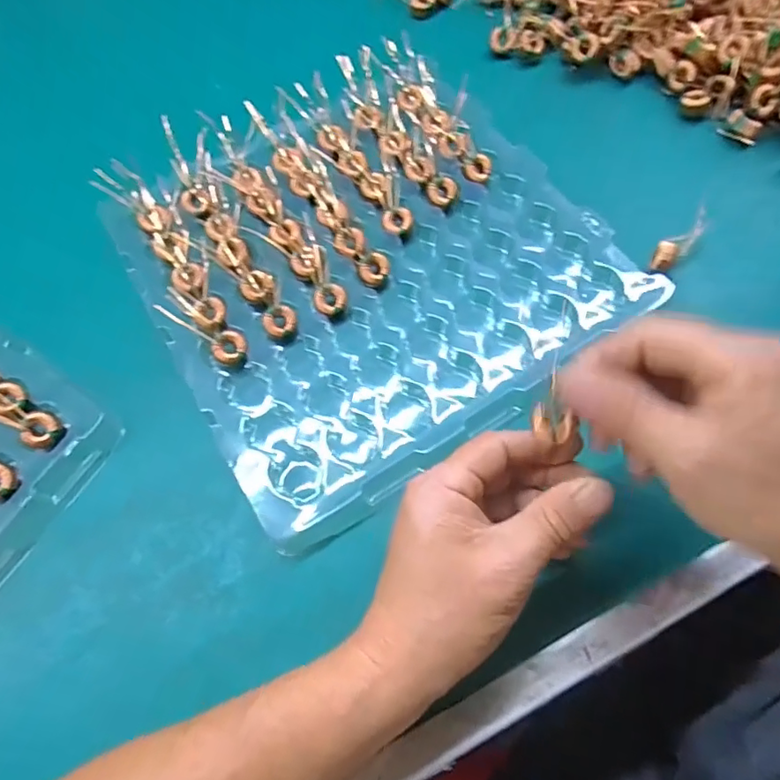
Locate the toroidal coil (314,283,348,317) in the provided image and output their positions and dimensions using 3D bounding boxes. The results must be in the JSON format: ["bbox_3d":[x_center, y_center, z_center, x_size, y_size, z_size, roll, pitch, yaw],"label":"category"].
[{"bbox_3d":[-0.039,-0.059,0.353,0.020,0.006,0.019,-1,66,2],"label":"toroidal coil"}]

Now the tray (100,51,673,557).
[{"bbox_3d":[-0.016,-0.089,0.358,0.279,0.017,0.277,-34,69,-12],"label":"tray"}]

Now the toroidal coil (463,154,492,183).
[{"bbox_3d":[0.065,-0.161,0.392,0.022,0.004,0.019,-35,70,-13],"label":"toroidal coil"}]

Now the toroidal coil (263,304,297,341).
[{"bbox_3d":[-0.071,-0.044,0.350,0.022,0.007,0.022,-2,96,-19],"label":"toroidal coil"}]

